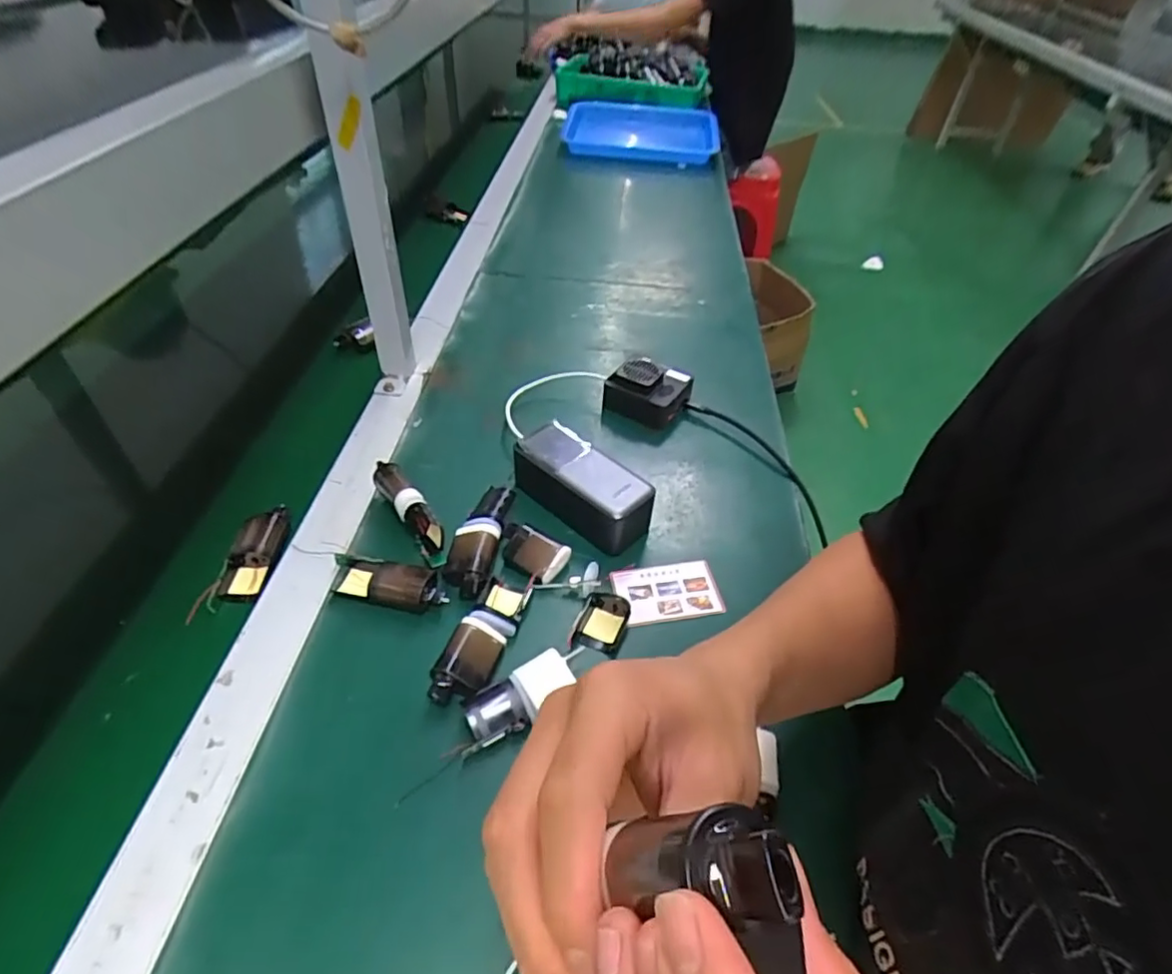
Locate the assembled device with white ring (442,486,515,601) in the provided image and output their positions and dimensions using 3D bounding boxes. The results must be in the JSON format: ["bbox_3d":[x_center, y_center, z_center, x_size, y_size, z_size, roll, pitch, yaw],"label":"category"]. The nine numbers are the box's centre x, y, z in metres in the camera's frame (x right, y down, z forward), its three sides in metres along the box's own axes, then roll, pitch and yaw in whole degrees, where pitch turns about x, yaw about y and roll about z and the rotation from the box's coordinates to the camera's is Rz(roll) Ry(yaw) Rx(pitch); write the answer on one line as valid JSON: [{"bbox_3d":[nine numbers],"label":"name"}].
[{"bbox_3d":[-0.091,0.042,0.518,0.039,0.029,0.109,9,45,4],"label":"assembled device with white ring"}]

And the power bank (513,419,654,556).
[{"bbox_3d":[-0.004,0.000,0.543,0.131,0.053,0.059,35,52,27],"label":"power bank"}]

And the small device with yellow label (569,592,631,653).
[{"bbox_3d":[0.011,0.103,0.467,0.035,0.020,0.041,17,46,11],"label":"small device with yellow label"}]

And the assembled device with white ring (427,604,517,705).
[{"bbox_3d":[-0.082,0.122,0.440,0.035,0.026,0.075,17,46,12],"label":"assembled device with white ring"}]

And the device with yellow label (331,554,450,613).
[{"bbox_3d":[-0.156,0.075,0.484,0.098,0.027,0.034,13,45,7],"label":"device with yellow label"}]

